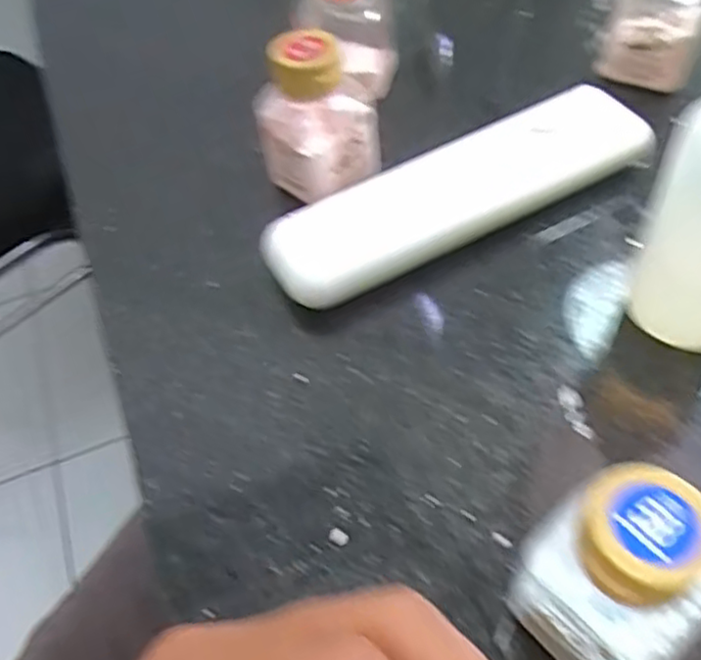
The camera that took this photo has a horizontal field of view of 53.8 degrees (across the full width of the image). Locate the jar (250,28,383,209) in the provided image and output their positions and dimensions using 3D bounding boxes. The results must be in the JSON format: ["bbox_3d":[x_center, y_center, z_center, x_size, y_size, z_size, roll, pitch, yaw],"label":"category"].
[{"bbox_3d":[-0.016,-0.097,0.313,0.042,0.064,0.042,-3,52,4],"label":"jar"}]

